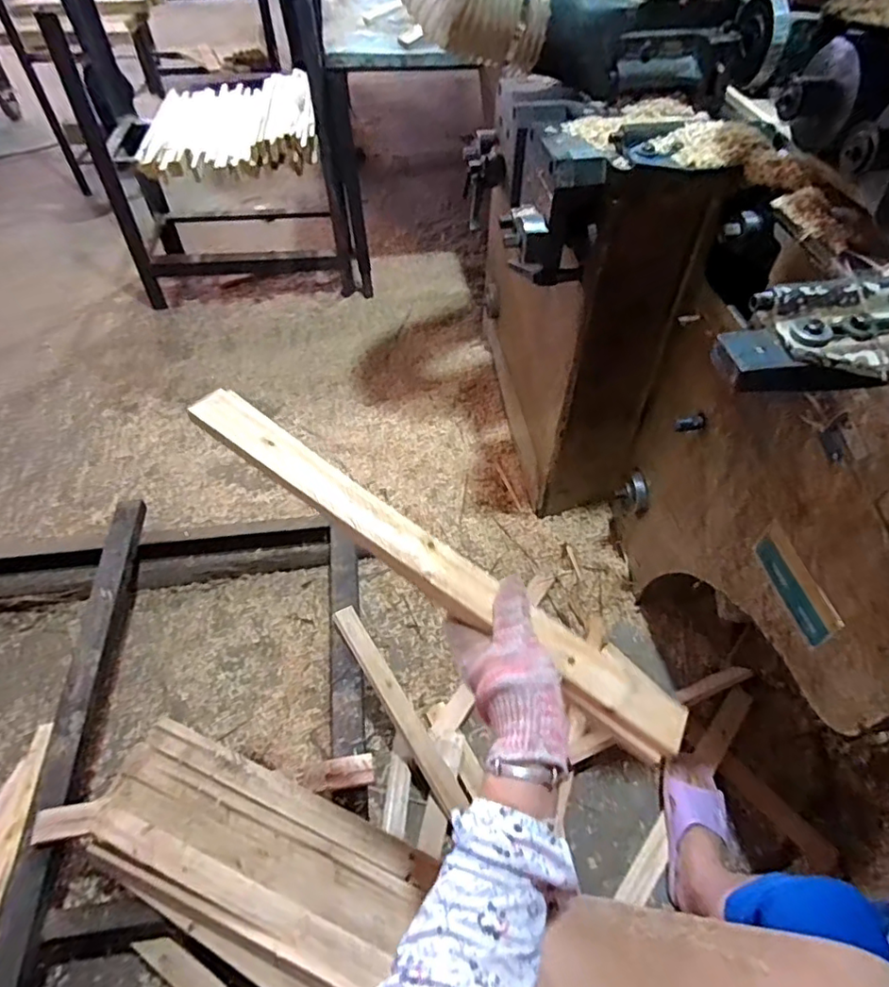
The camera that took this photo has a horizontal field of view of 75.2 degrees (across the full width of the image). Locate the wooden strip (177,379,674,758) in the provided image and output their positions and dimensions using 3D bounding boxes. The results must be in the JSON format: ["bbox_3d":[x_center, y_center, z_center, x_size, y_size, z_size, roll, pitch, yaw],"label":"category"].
[{"bbox_3d":[-0.015,0.056,0.495,0.488,0.017,0.050,35,58,8],"label":"wooden strip"}]

